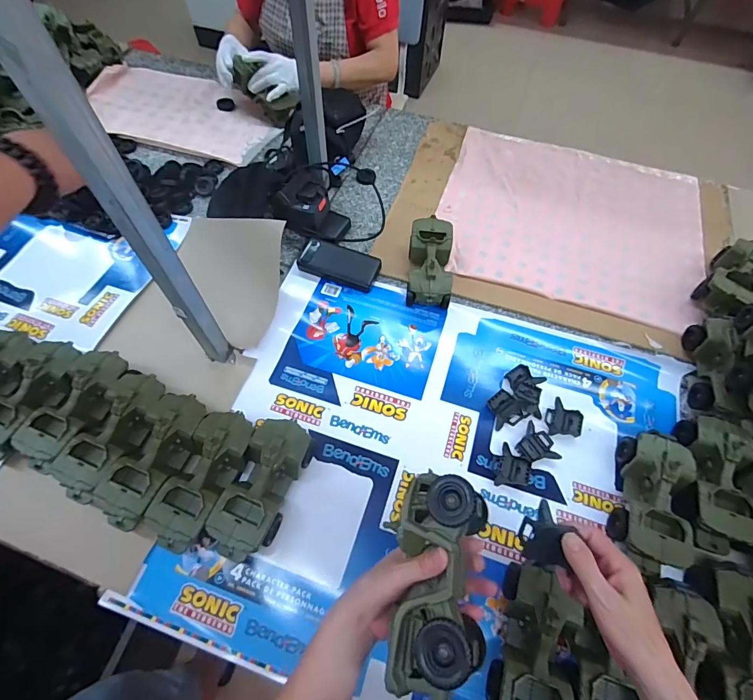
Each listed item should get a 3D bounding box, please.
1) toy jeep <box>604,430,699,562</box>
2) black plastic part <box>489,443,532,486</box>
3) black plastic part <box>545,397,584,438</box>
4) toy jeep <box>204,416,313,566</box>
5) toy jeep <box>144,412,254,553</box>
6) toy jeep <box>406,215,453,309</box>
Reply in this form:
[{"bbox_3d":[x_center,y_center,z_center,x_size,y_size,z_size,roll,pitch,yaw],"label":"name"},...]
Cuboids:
[{"bbox_3d":[0.391,0.211,0.580,0.086,0.075,0.172,21,63,10],"label":"toy jeep"},{"bbox_3d":[0.208,0.177,0.629,0.057,0.012,0.059,2,62,0],"label":"black plastic part"},{"bbox_3d":[0.308,0.110,0.667,0.056,0.015,0.057,5,62,2],"label":"black plastic part"},{"bbox_3d":[-0.161,0.193,0.577,0.083,0.077,0.188,17,63,8],"label":"toy jeep"},{"bbox_3d":[-0.241,0.182,0.581,0.078,0.078,0.187,19,63,9],"label":"toy jeep"},{"bbox_3d":[0.101,-0.161,0.773,0.083,0.071,0.181,4,62,1],"label":"toy jeep"}]

